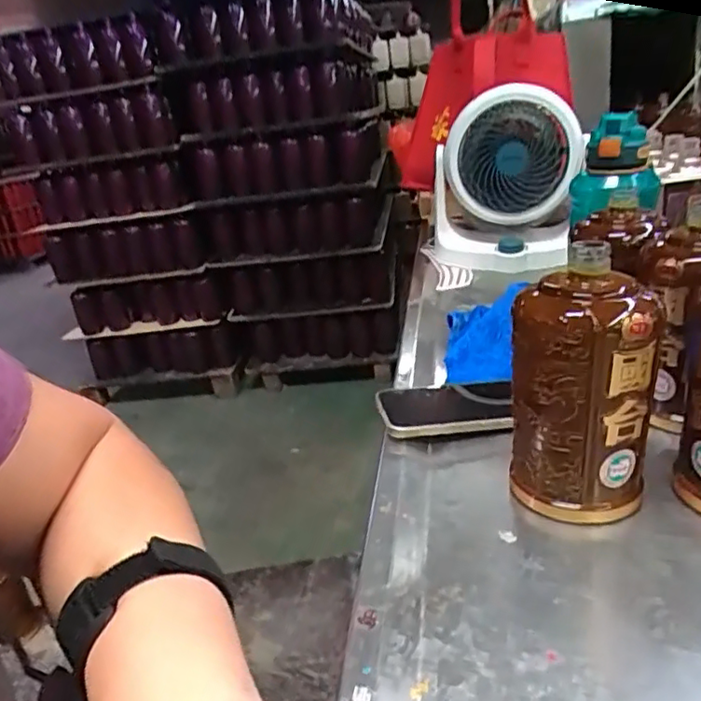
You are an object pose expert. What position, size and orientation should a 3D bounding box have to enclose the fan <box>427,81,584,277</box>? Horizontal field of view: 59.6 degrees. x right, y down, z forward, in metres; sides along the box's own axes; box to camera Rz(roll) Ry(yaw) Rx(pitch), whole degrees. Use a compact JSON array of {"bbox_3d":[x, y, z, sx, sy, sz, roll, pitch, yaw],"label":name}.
[{"bbox_3d":[0.243,-0.260,0.989,0.244,0.273,0.272,-5,22,9],"label":"fan"}]

